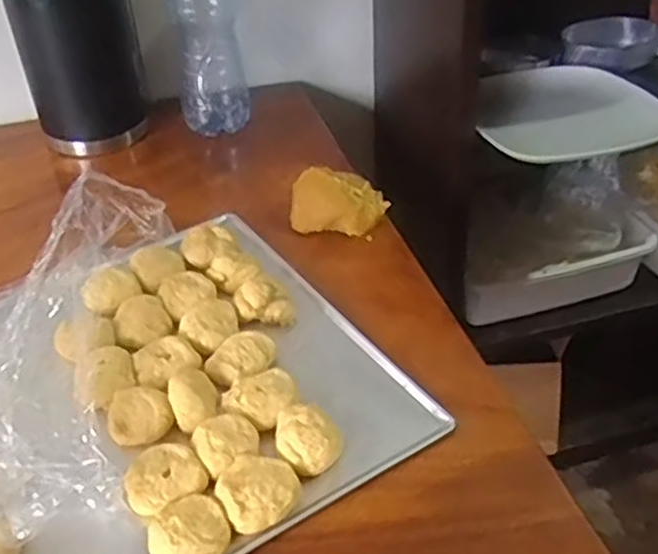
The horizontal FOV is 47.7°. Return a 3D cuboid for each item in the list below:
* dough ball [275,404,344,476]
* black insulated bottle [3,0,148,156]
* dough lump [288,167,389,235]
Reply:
[{"bbox_3d":[-0.013,0.109,0.493,0.041,0.027,0.043,-2,38,2],"label":"dough ball"},{"bbox_3d":[-0.282,-0.291,0.818,0.126,0.285,0.107,-14,39,-13],"label":"black insulated bottle"},{"bbox_3d":[0.009,-0.071,0.704,0.089,0.046,0.046,8,40,15],"label":"dough lump"}]

